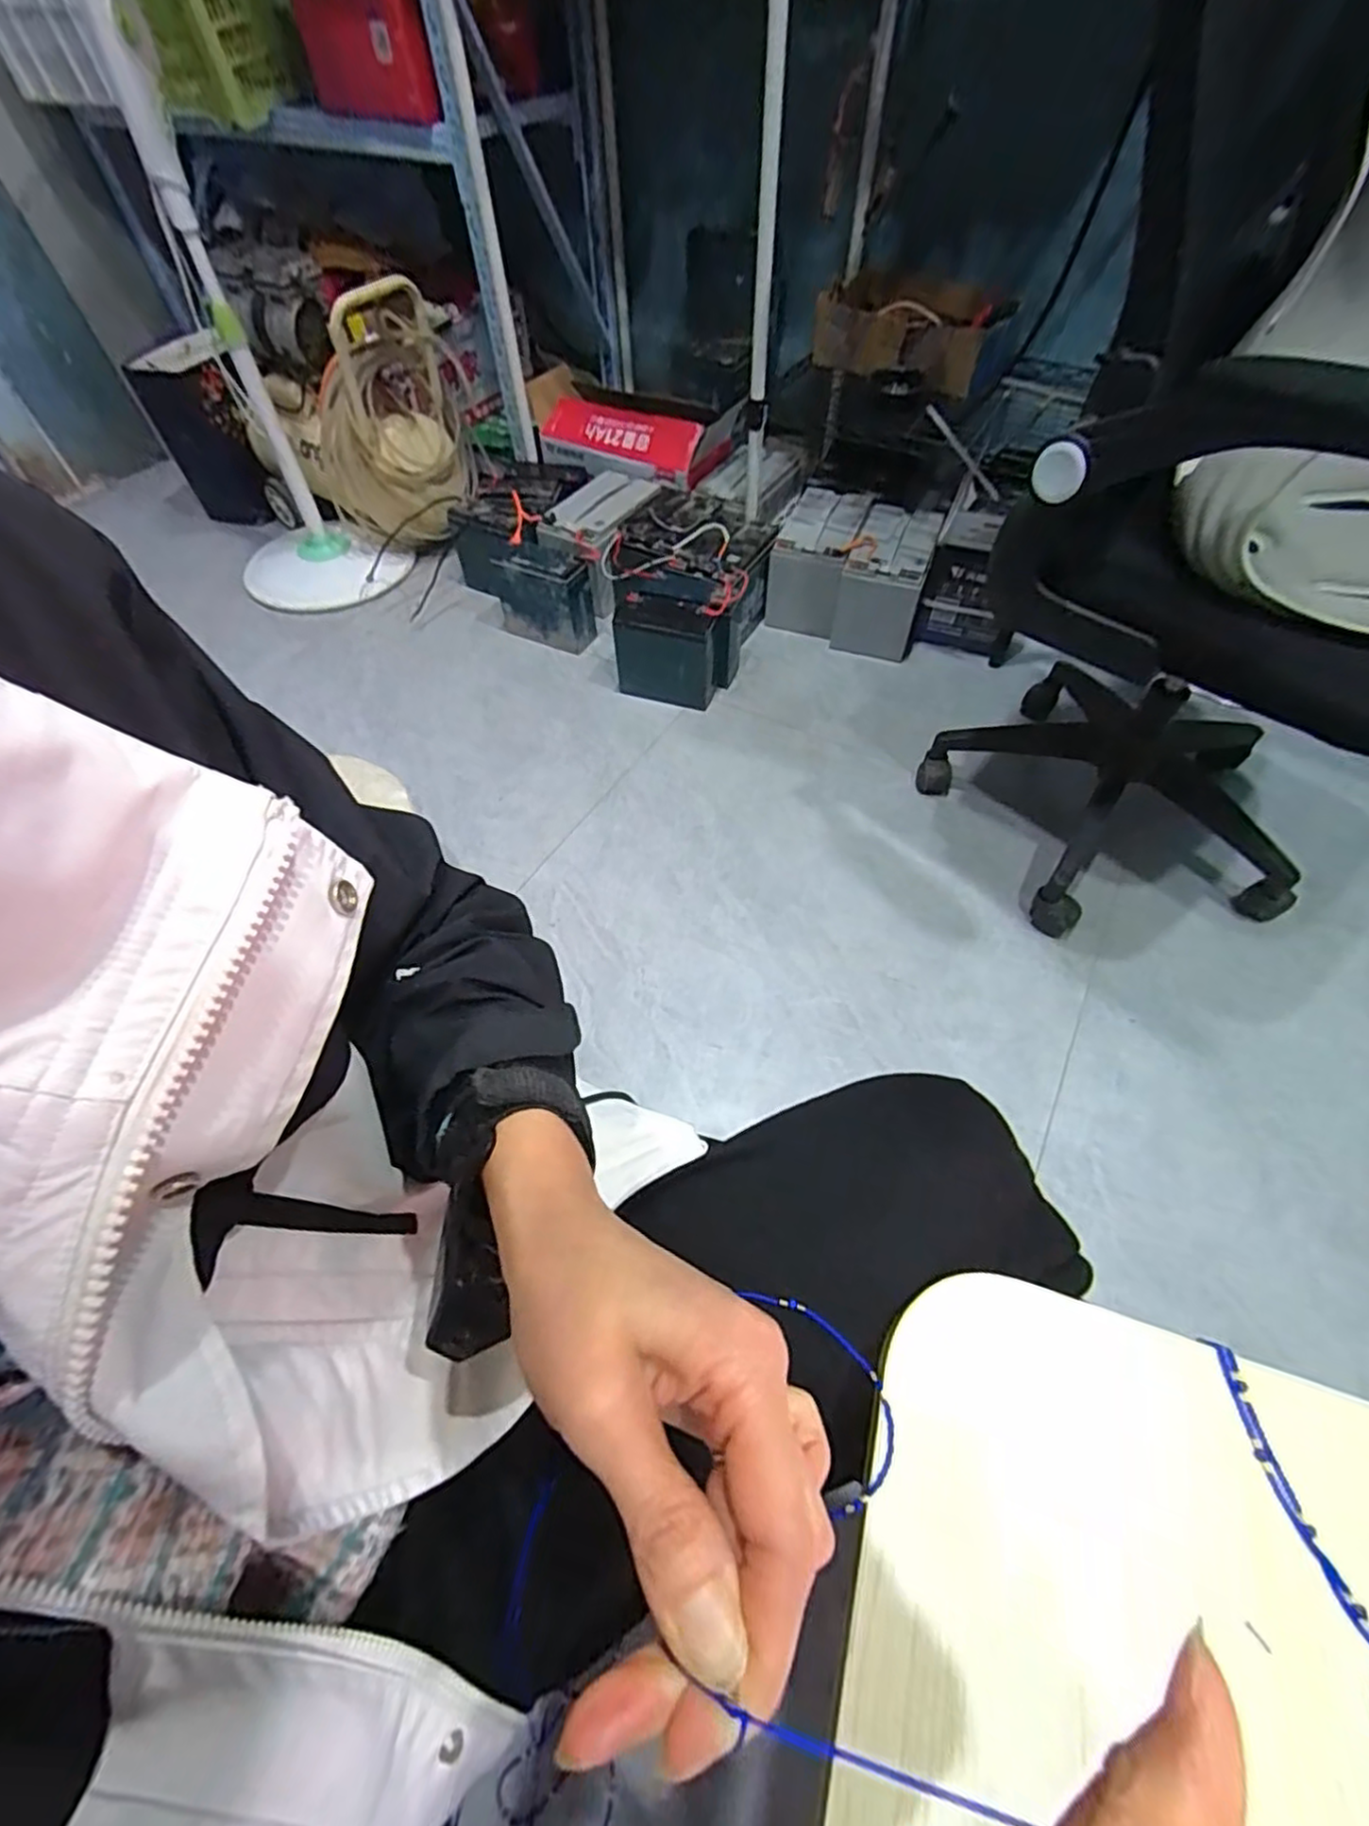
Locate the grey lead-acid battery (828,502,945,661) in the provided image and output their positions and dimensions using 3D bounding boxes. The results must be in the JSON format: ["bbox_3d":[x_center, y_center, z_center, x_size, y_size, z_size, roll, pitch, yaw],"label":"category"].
[{"bbox_3d":[0.410,-0.676,1.368,0.150,0.185,0.243,17,58,13],"label":"grey lead-acid battery"}]

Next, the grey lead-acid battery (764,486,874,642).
[{"bbox_3d":[0.278,-0.735,1.412,0.152,0.172,0.265,16,58,12],"label":"grey lead-acid battery"}]

